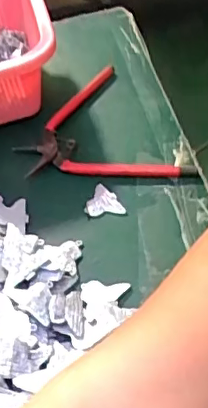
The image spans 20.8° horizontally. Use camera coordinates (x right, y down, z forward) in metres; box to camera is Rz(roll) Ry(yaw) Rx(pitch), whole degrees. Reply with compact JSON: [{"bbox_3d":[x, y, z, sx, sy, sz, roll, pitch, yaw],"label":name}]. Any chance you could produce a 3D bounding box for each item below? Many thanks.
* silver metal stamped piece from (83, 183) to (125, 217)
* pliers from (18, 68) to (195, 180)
[{"bbox_3d":[0.000,-0.004,0.426,0.029,0.004,0.031,-6,45,-1],"label":"silver metal stamped piece"},{"bbox_3d":[0.003,-0.070,0.475,0.141,0.017,0.126,1,46,6],"label":"pliers"}]

